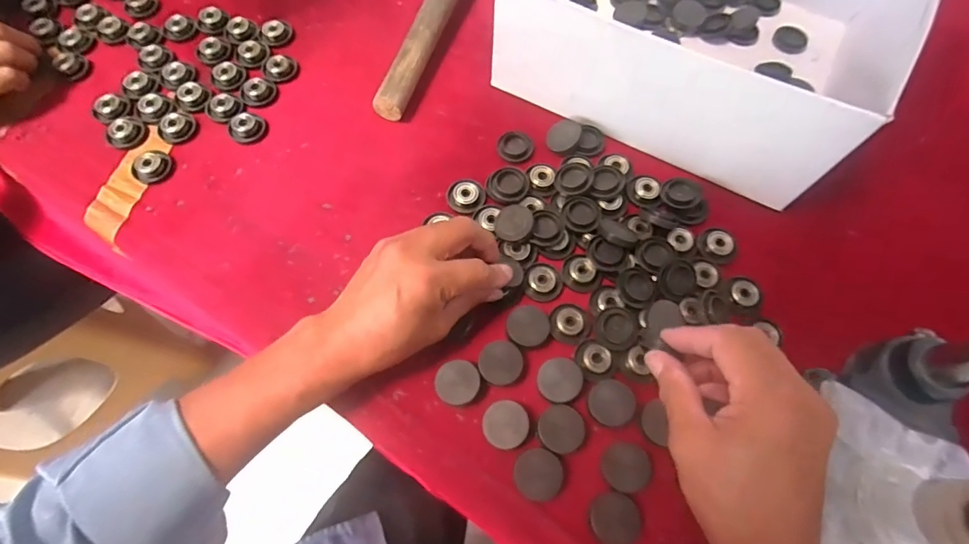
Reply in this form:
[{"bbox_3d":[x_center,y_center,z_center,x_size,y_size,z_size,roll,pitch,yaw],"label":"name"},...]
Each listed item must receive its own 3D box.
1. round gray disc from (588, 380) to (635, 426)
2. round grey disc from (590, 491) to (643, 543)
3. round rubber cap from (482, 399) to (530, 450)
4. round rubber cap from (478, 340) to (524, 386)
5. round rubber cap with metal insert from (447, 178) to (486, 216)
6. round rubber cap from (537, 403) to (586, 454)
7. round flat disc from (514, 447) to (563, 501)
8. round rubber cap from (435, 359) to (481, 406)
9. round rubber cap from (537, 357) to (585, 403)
[{"bbox_3d":[0.092,0.094,0.339,0.031,0.004,0.032,-1,84,14],"label":"round gray disc"},{"bbox_3d":[0.088,0.167,0.318,0.033,0.015,0.033,0,69,-1],"label":"round grey disc"},{"bbox_3d":[0.015,0.110,0.337,0.032,0.014,0.031,0,69,-1],"label":"round rubber cap"},{"bbox_3d":[0.012,0.069,0.352,0.031,0.017,0.030,0,69,-1],"label":"round rubber cap"},{"bbox_3d":[-0.016,-0.066,0.412,0.033,0.014,0.028,23,70,8],"label":"round rubber cap with metal insert"},{"bbox_3d":[0.054,0.112,0.335,0.032,0.020,0.030,0,69,-1],"label":"round rubber cap"},{"bbox_3d":[0.037,0.140,0.326,0.031,0.018,0.032,0,69,-1],"label":"round flat disc"},{"bbox_3d":[-0.020,0.081,0.345,0.032,0.008,0.032,0,79,1],"label":"round rubber cap"},{"bbox_3d":[0.055,0.080,0.345,0.031,0.017,0.031,0,69,-1],"label":"round rubber cap"}]

